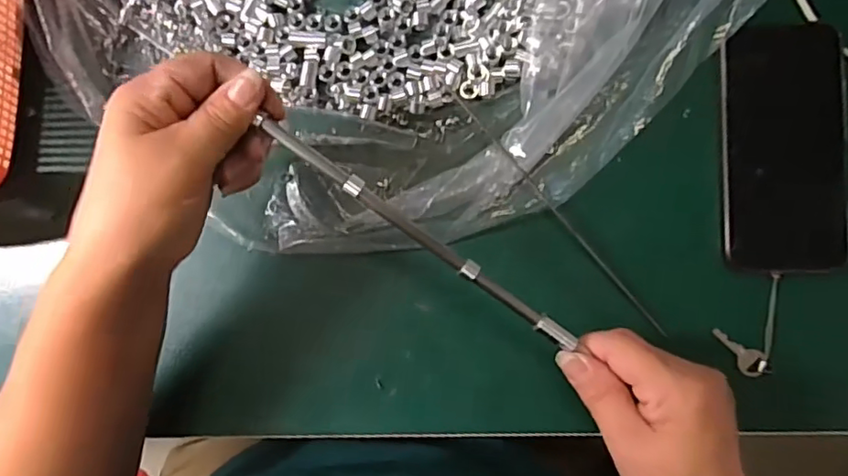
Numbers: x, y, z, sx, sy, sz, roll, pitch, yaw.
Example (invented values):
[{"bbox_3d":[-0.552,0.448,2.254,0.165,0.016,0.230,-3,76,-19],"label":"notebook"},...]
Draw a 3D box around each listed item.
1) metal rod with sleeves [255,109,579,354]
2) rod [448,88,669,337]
[{"bbox_3d":[0.001,0.000,0.308,0.206,0.007,0.009,36,88,-10],"label":"metal rod with sleeves"},{"bbox_3d":[0.086,-0.018,0.369,0.005,0.006,0.209,-40,86,-1],"label":"rod"}]

